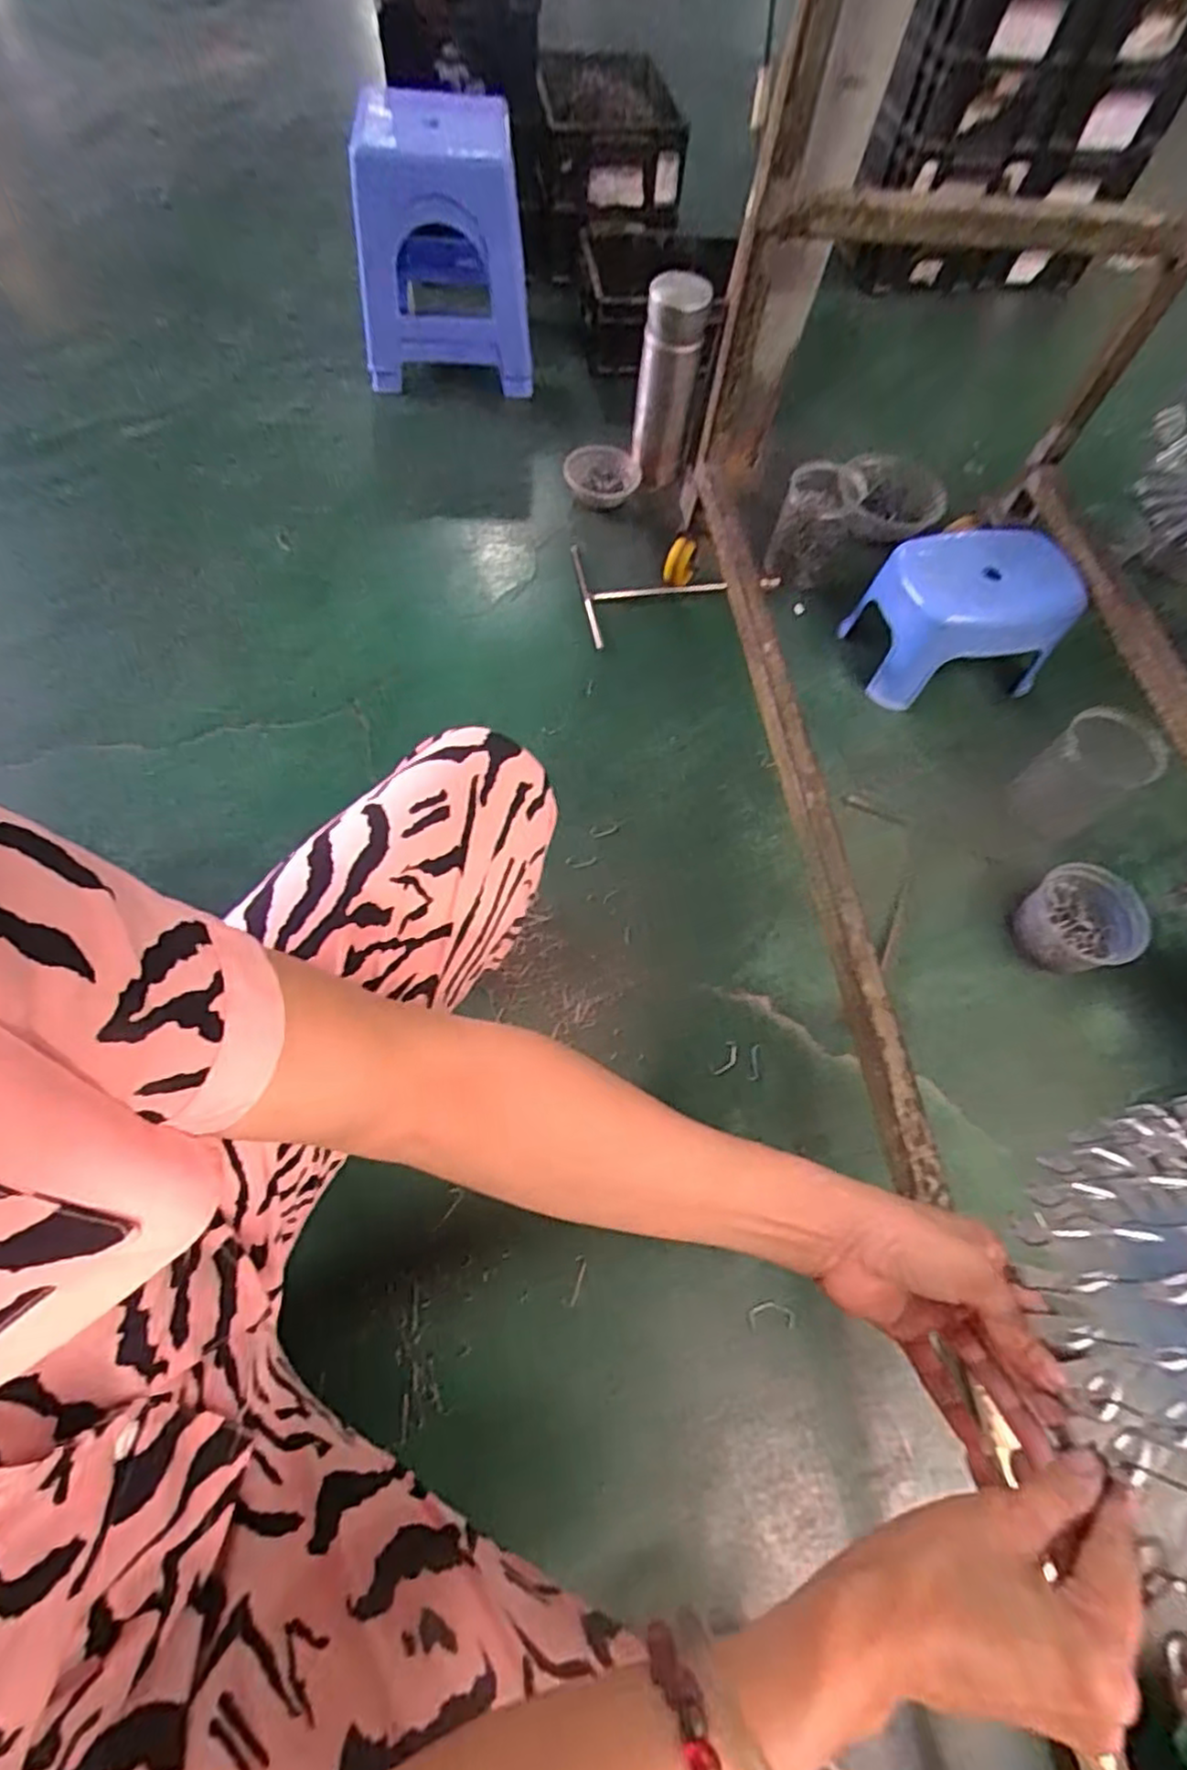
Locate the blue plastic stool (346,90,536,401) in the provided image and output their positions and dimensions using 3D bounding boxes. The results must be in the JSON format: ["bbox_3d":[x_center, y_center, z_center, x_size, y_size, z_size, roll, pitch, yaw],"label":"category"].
[{"bbox_3d":[-0.245,-0.976,1.076,0.259,0.315,0.217,-7,64,-7],"label":"blue plastic stool"}]

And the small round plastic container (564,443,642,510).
[{"bbox_3d":[0.013,-0.628,1.054,0.117,0.039,0.099,6,63,0],"label":"small round plastic container"}]

